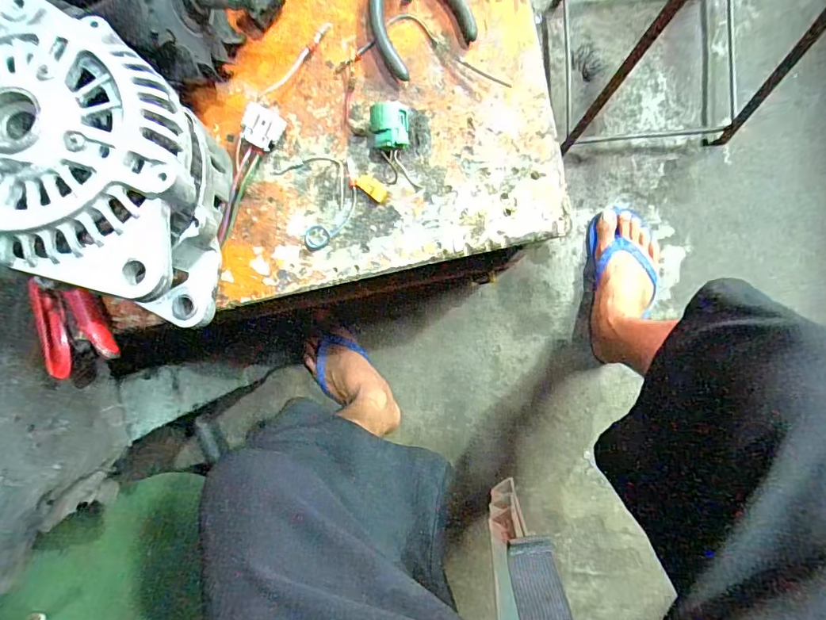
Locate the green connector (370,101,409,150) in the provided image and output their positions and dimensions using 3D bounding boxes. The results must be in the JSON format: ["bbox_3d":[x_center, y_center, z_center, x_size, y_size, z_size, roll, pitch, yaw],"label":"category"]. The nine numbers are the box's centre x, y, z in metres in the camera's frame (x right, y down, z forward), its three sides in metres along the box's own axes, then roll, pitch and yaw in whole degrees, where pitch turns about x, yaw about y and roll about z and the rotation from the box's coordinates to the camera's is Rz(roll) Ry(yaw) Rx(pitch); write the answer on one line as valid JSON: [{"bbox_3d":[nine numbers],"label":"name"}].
[{"bbox_3d":[-0.015,-0.127,0.318,0.025,0.024,0.030,-2,92,7],"label":"green connector"}]

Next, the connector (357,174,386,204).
[{"bbox_3d":[-0.030,-0.089,0.330,0.023,0.009,0.012,41,97,4],"label":"connector"}]

